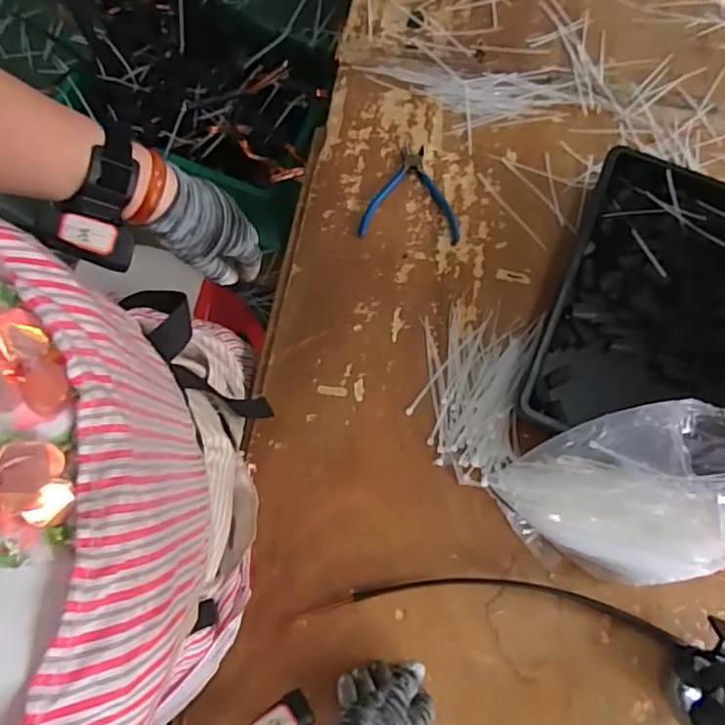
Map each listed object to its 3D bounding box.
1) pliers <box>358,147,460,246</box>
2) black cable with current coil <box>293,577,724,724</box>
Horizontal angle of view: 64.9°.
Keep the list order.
[{"bbox_3d":[0.063,-0.217,0.726,0.123,0.007,0.136,5,71,0],"label":"pliers"},{"bbox_3d":[0.217,0.267,0.528,0.541,0.093,0.101,15,72,4],"label":"black cable with current coil"}]

